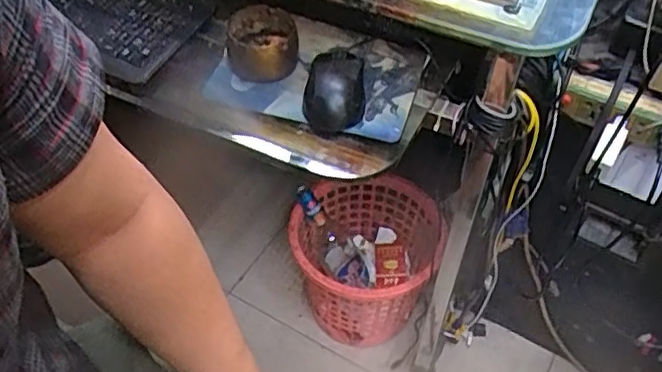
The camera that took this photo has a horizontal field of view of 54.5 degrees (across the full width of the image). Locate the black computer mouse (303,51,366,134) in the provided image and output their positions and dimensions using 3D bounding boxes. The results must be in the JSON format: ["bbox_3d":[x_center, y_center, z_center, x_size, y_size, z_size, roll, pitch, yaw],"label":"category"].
[{"bbox_3d":[0.005,-0.102,0.669,0.059,0.033,0.096,7,49,5],"label":"black computer mouse"}]

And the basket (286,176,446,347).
[{"bbox_3d":[0.052,0.144,1.156,0.235,0.241,0.243,0,49,0],"label":"basket"}]

